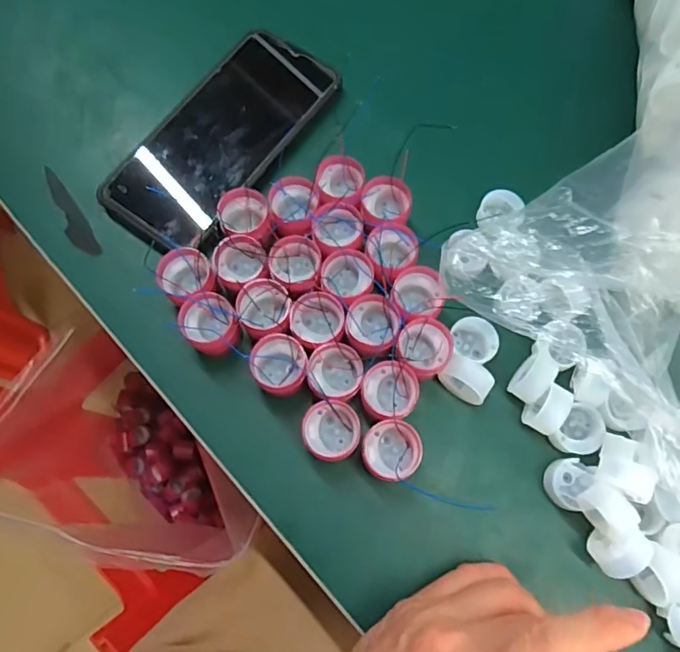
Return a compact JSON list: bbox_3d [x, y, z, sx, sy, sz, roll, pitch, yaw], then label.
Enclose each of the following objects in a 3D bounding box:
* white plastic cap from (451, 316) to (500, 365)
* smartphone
[{"bbox_3d":[0.076,0.008,0.305,0.026,0.013,0.021,24,75,8],"label":"white plastic cap"},{"bbox_3d":[-0.076,-0.123,0.348,0.075,0.009,0.164,35,76,11],"label":"smartphone"}]

